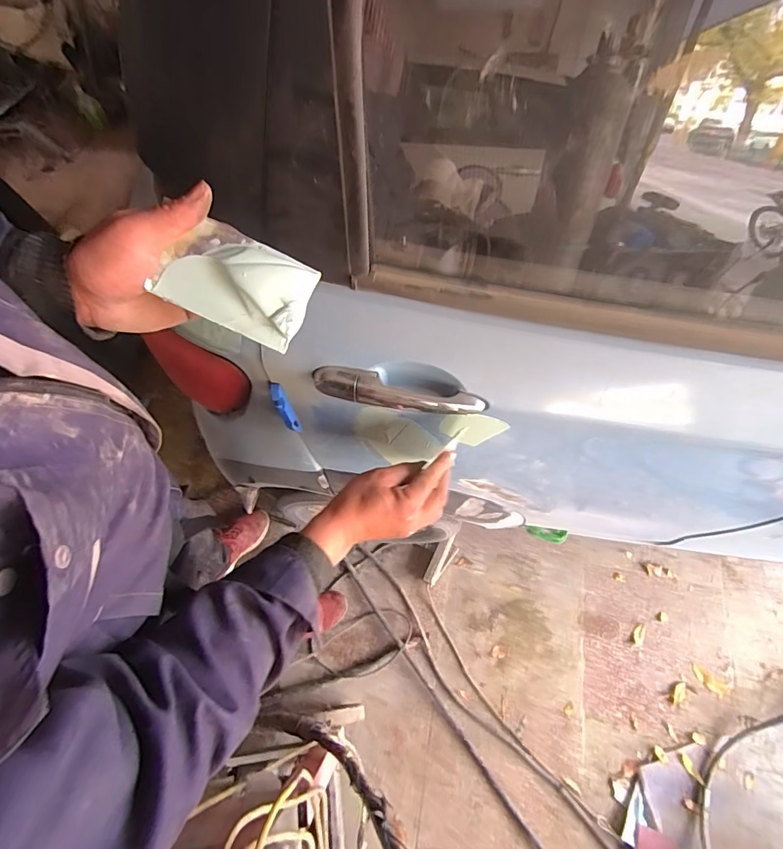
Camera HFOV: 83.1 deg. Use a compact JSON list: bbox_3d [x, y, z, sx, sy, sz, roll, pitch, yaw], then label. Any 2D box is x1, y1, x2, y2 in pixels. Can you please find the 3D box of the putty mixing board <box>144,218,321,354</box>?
[{"bbox_3d":[-0.124,-0.115,0.358,0.110,0.012,0.074,26,92,-5],"label":"putty mixing board"}]

